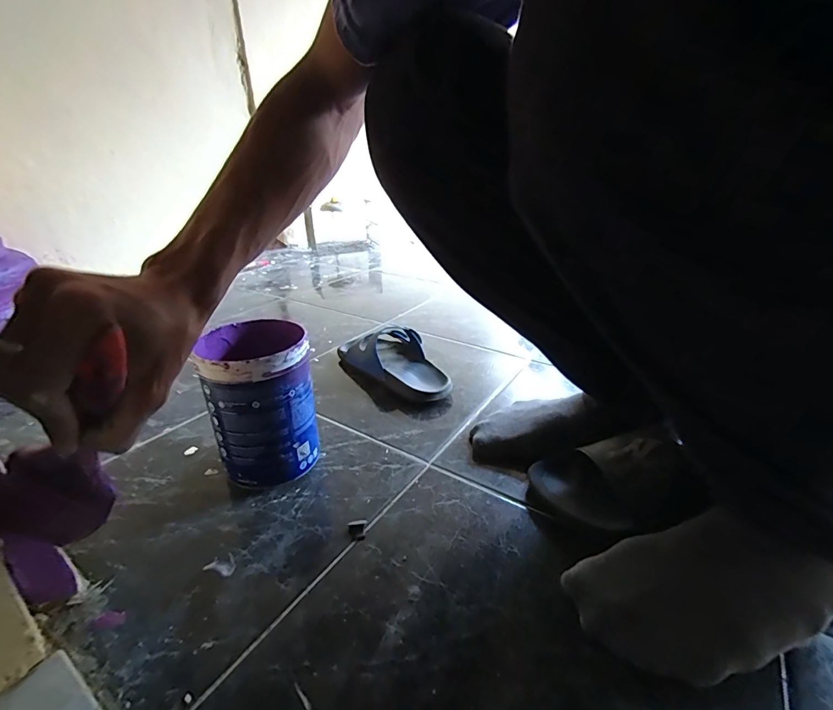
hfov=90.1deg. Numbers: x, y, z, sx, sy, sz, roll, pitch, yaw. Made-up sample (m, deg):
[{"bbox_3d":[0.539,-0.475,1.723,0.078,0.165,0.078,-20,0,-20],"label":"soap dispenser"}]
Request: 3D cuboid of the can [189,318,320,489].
[{"bbox_3d":[-0.161,0.051,0.437,0.093,0.147,0.099,-1,26,0],"label":"can"}]

